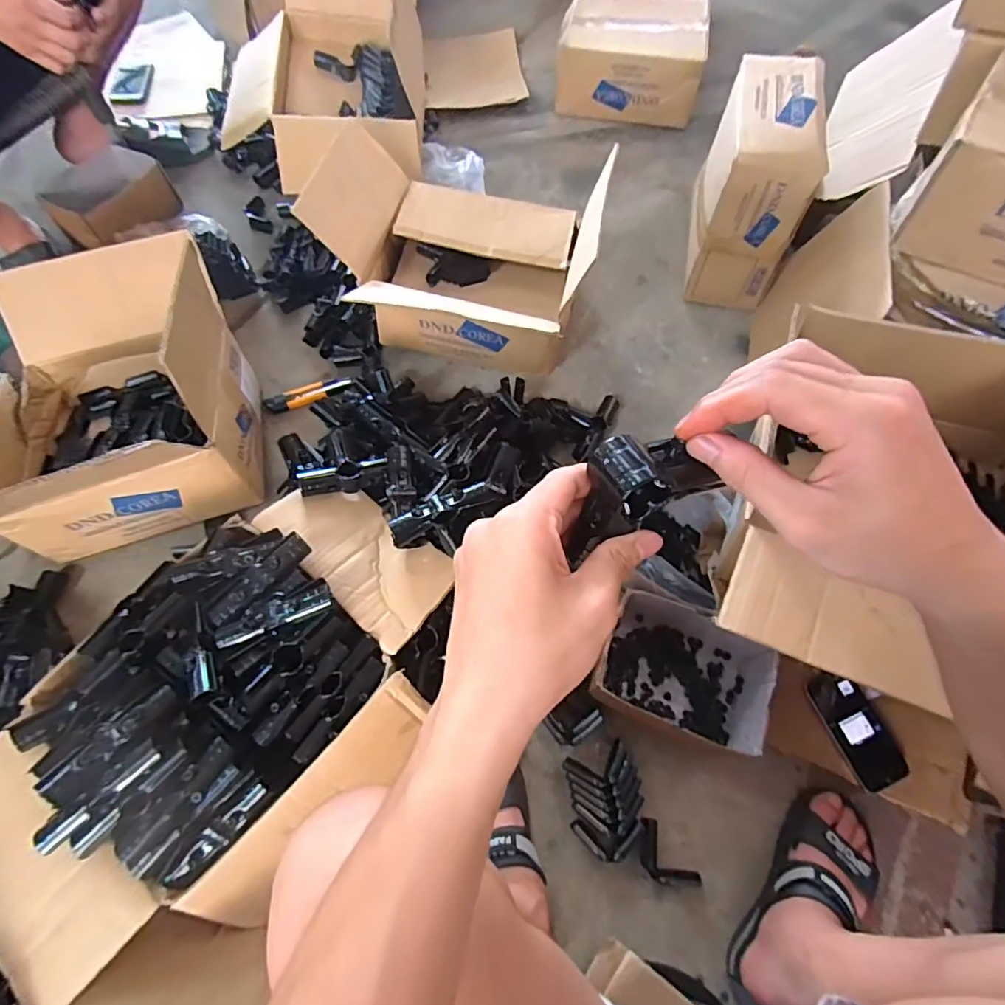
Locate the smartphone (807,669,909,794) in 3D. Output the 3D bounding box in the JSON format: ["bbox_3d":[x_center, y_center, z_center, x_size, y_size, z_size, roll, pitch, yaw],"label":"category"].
[{"bbox_3d":[0.471,0.300,0.709,0.068,0.017,0.148,-18,67,-9],"label":"smartphone"}]

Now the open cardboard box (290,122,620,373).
[{"bbox_3d":[-0.069,-0.433,0.916,0.430,0.216,0.312,13,66,5],"label":"open cardboard box"}]

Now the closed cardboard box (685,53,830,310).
[{"bbox_3d":[0.452,-0.593,0.984,0.150,0.266,0.335,12,66,5],"label":"closed cardboard box"}]

